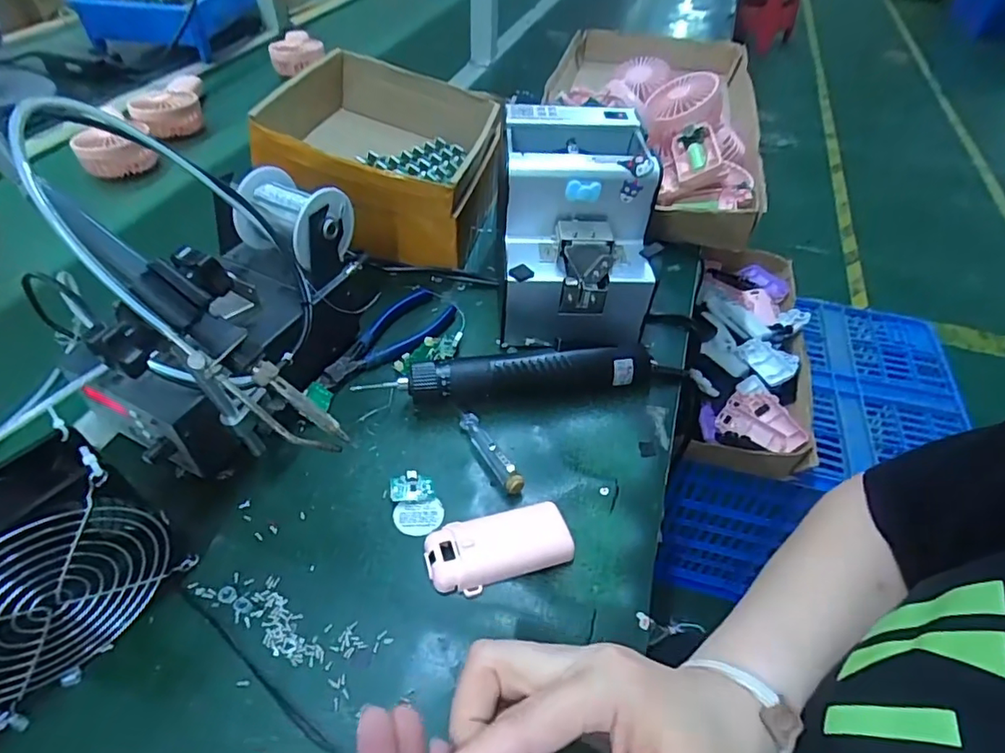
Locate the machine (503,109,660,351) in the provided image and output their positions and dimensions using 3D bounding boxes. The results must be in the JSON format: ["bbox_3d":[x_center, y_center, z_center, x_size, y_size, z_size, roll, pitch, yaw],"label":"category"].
[{"bbox_3d":[0.062,-0.129,0.496,0.125,0.152,0.171,1,47,-2],"label":"machine"}]

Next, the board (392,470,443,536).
[{"bbox_3d":[-0.061,0.088,0.389,0.034,0.006,0.047,-7,48,-9],"label":"board"}]

